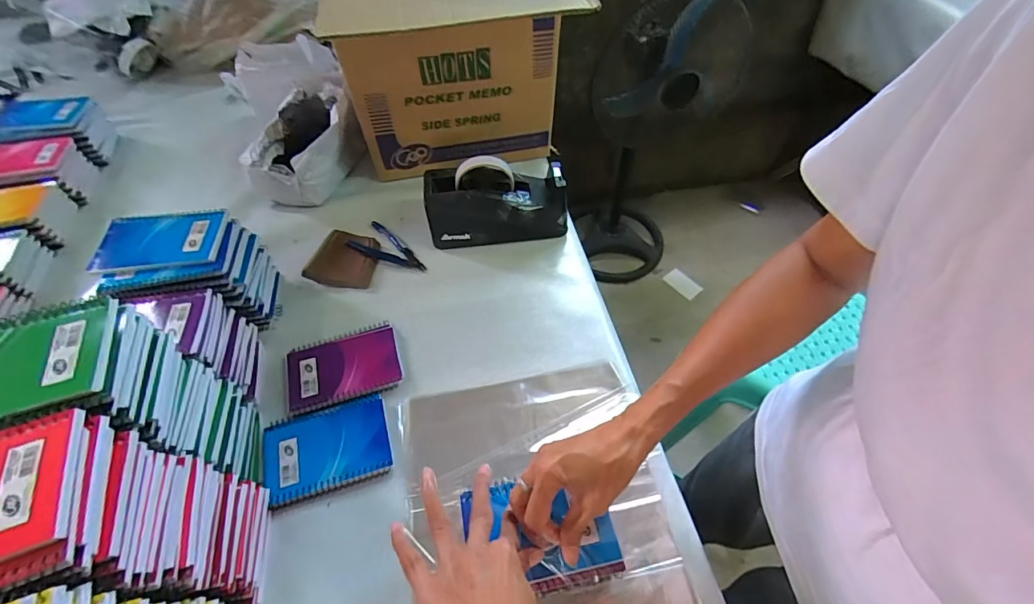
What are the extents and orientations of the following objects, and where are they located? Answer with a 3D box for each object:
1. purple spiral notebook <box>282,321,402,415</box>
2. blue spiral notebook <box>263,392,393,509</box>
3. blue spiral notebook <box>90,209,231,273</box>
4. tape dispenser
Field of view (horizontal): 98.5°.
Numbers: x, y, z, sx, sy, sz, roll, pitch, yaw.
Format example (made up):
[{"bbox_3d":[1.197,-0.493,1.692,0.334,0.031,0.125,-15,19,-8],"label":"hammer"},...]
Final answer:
[{"bbox_3d":[-0.213,0.078,0.547,0.133,0.009,0.096,-16,55,-11],"label":"purple spiral notebook"},{"bbox_3d":[-0.207,0.158,0.487,0.129,0.007,0.095,-15,55,-10],"label":"blue spiral notebook"},{"bbox_3d":[-0.410,-0.076,0.518,0.119,0.010,0.086,-6,54,-14],"label":"blue spiral notebook"},{"bbox_3d":[-0.030,-0.148,0.648,0.198,0.117,0.075,-6,54,-4],"label":"tape dispenser"}]

